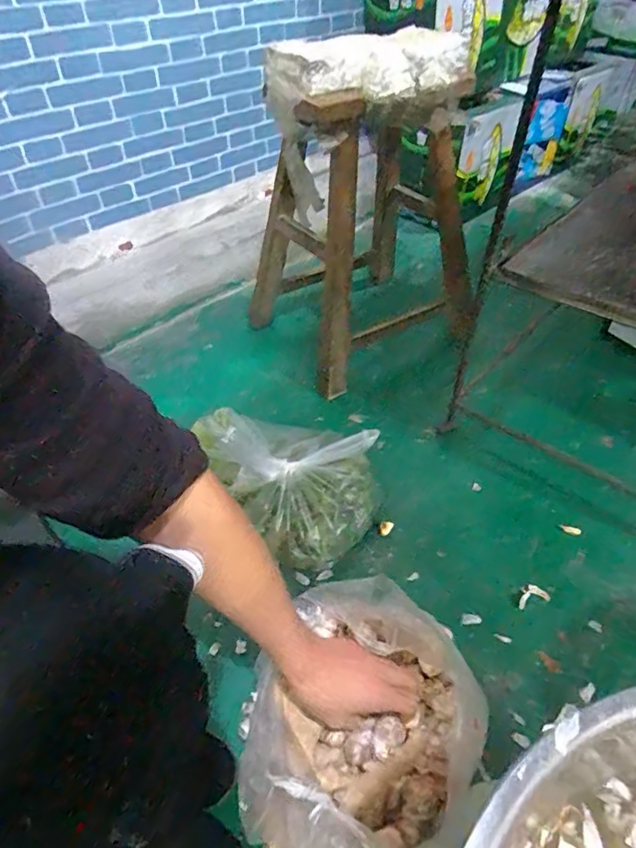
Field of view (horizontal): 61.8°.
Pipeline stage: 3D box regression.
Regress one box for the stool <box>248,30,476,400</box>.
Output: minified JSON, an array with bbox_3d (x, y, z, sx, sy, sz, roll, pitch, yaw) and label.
[{"bbox_3d":[0.108,-0.393,0.989,0.406,0.525,0.312,-27,51,-24],"label":"stool"}]

